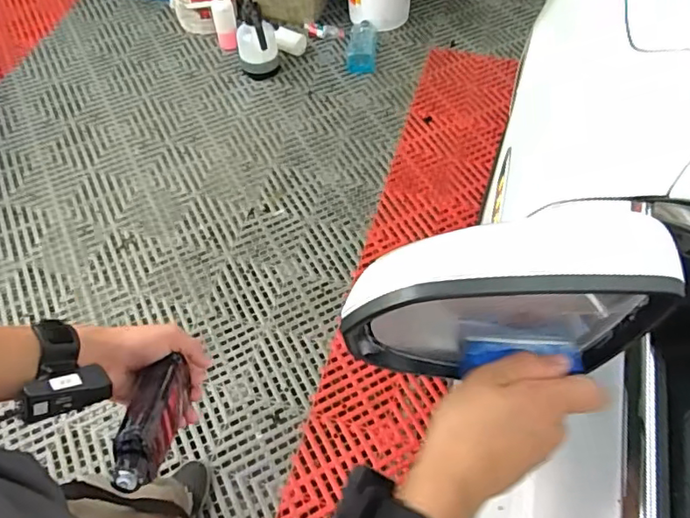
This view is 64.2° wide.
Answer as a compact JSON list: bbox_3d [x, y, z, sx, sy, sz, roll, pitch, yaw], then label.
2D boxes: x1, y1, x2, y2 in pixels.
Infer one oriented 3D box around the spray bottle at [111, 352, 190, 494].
[{"bbox_3d":[-0.183,0.150,0.517,0.043,0.056,0.153,-1,27,-1],"label":"spray bottle"}]

